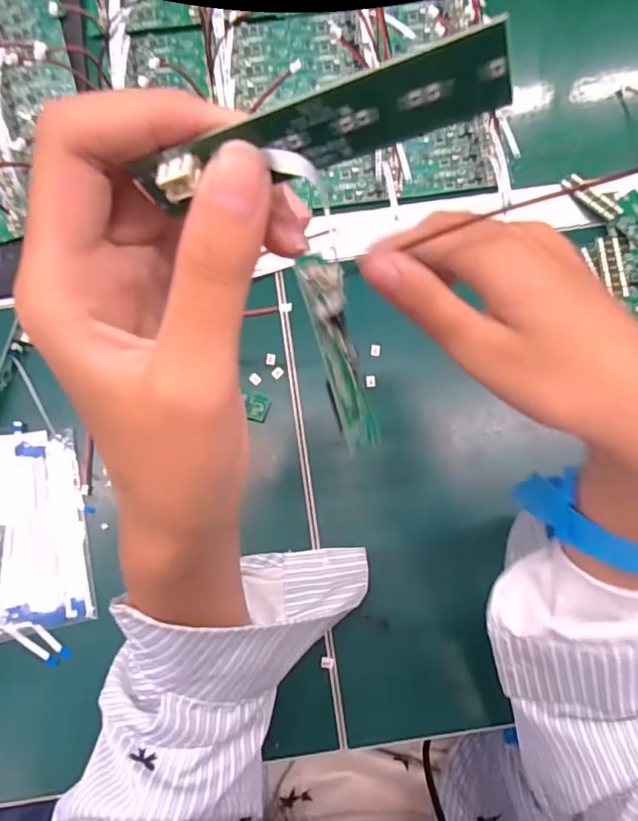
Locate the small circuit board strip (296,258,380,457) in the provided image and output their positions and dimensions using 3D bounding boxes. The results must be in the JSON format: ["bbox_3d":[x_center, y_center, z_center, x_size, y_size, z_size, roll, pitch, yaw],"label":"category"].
[{"bbox_3d":[0.009,-0.024,0.219,0.022,0.005,0.081,-17,94,-40],"label":"small circuit board strip"}]

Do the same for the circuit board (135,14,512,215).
[{"bbox_3d":[-0.001,-0.058,0.113,0.078,0.017,0.006,-9,55,20],"label":"circuit board"}]

